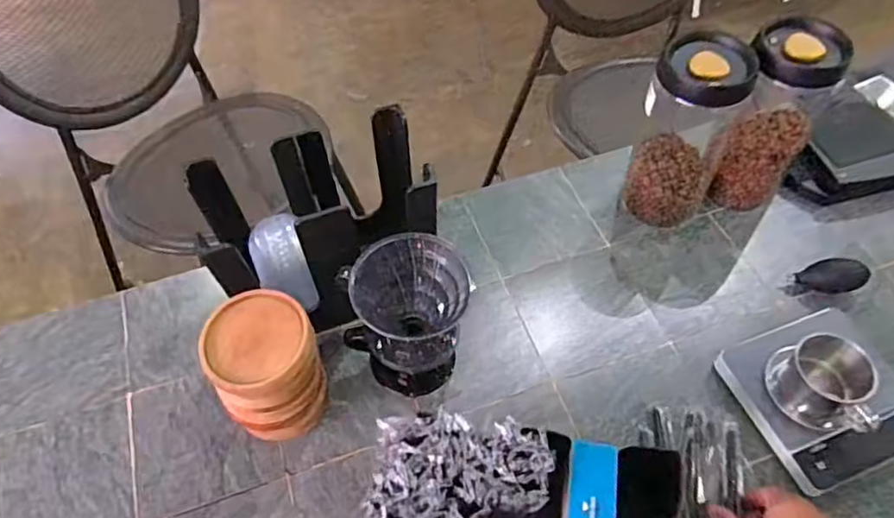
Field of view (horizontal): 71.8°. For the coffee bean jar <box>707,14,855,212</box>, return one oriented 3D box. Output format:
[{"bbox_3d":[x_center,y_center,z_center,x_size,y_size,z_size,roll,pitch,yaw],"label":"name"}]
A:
[{"bbox_3d":[0.385,-0.160,0.746,0.094,0.223,0.112,28,60,21],"label":"coffee bean jar"}]

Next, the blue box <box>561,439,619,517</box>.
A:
[{"bbox_3d":[0.115,0.206,0.498,0.042,0.019,0.116,7,55,6],"label":"blue box"}]

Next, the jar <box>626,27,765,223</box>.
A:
[{"bbox_3d":[0.285,-0.146,0.740,0.095,0.227,0.103,-1,54,2],"label":"jar"}]

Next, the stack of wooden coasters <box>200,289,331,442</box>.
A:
[{"bbox_3d":[-0.169,0.118,0.608,0.101,0.161,0.099,-22,57,-14],"label":"stack of wooden coasters"}]

